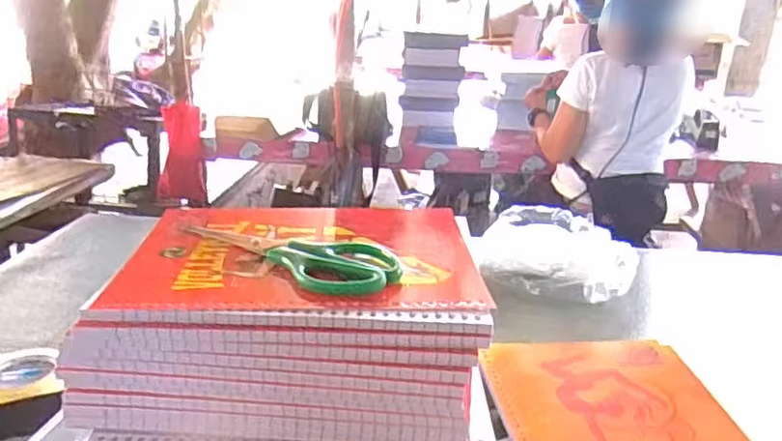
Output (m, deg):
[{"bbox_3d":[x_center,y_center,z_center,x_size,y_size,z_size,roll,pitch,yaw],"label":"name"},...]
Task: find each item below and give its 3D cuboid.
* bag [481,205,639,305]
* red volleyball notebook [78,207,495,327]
[{"bbox_3d":[0.317,0.054,1.205,0.291,0.059,0.299,6,21,9],"label":"bag"},{"bbox_3d":[-0.051,0.018,0.370,0.196,0.011,0.154,1,21,-2],"label":"red volleyball notebook"}]

